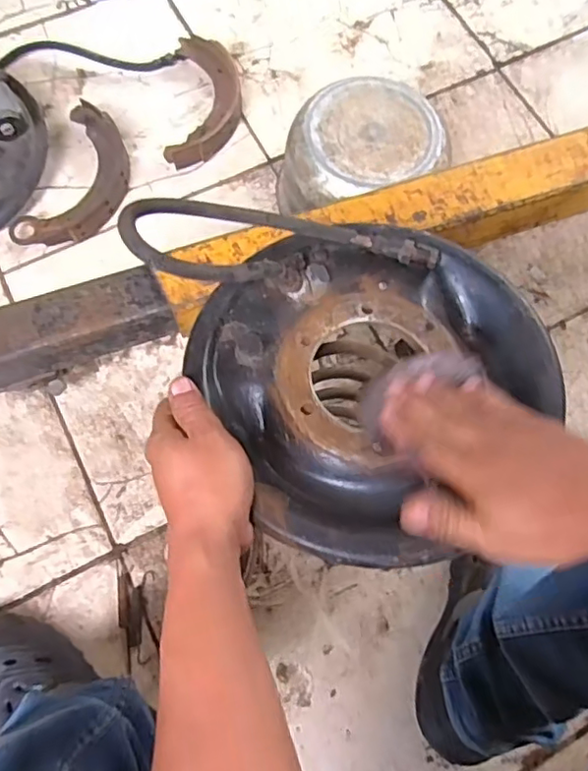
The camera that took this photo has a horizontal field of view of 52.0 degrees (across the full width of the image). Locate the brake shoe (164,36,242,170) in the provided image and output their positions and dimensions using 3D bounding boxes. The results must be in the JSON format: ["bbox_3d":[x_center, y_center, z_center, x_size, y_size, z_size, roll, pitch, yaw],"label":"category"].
[{"bbox_3d":[-0.128,-0.418,0.887,0.098,0.037,0.221,4,74,-1],"label":"brake shoe"}]

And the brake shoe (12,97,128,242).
[{"bbox_3d":[-0.295,-0.287,0.842,0.121,0.029,0.225,18,74,3],"label":"brake shoe"}]

